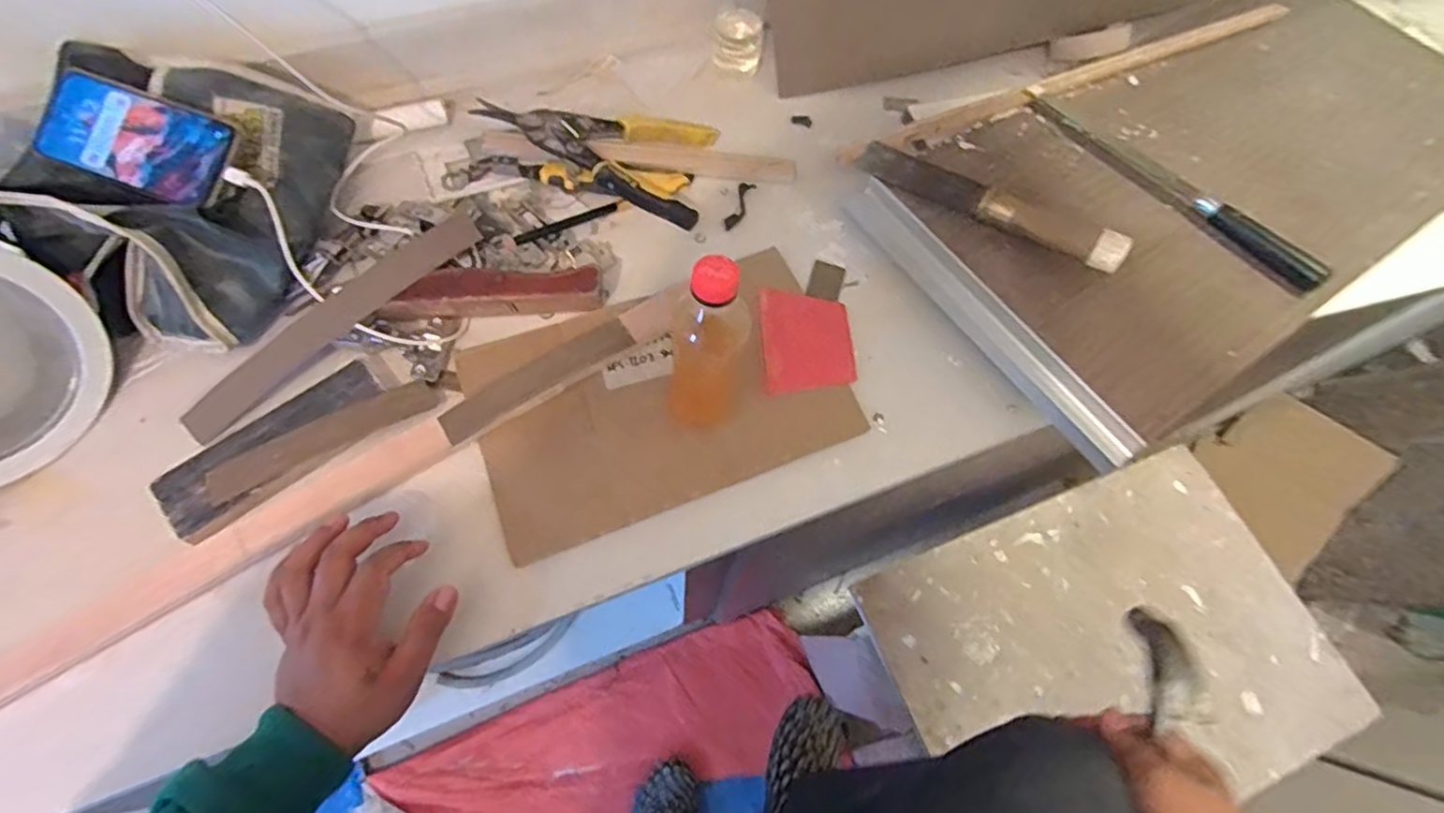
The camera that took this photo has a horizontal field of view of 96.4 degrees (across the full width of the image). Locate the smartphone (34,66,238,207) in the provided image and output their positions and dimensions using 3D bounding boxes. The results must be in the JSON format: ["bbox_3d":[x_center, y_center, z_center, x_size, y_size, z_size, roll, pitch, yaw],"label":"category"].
[{"bbox_3d":[-0.479,-0.217,0.526,0.163,0.010,0.077,21,92,6],"label":"smartphone"}]

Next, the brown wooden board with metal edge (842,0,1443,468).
[{"bbox_3d":[0.517,-0.263,0.684,0.721,0.044,0.361,-32,71,-16],"label":"brown wooden board with metal edge"}]

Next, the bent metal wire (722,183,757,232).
[{"bbox_3d":[0.017,-0.202,0.654,0.016,0.006,0.062,22,66,7],"label":"bent metal wire"}]

